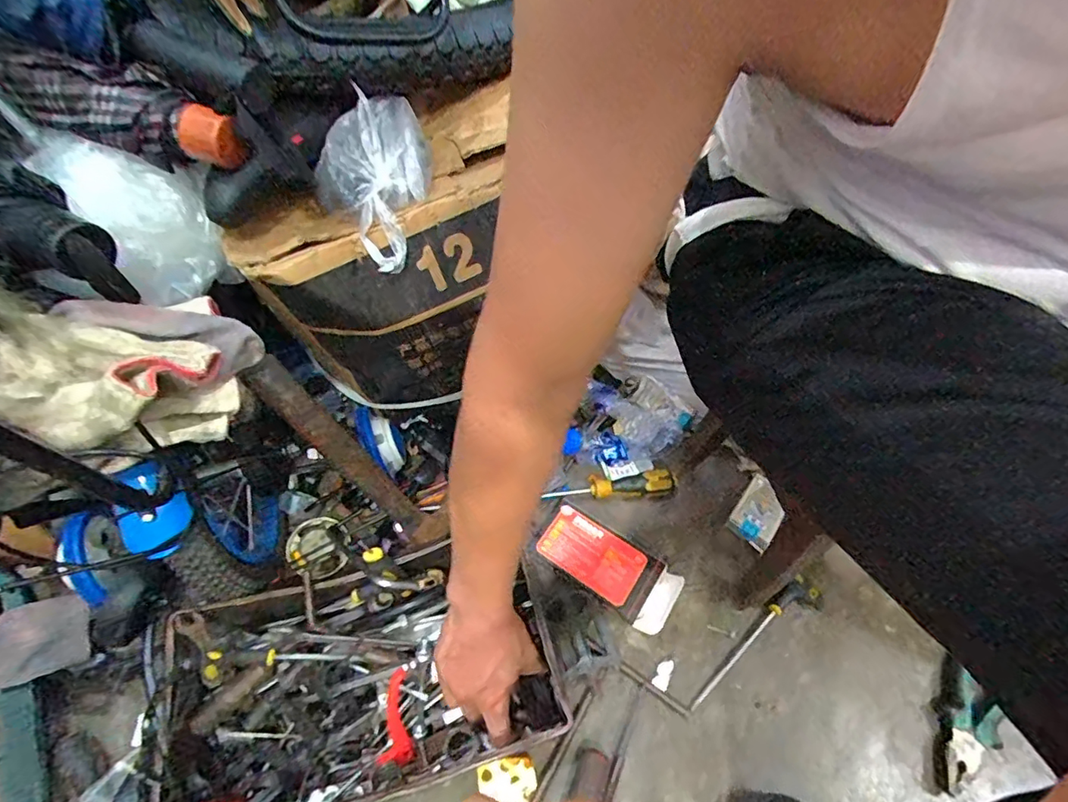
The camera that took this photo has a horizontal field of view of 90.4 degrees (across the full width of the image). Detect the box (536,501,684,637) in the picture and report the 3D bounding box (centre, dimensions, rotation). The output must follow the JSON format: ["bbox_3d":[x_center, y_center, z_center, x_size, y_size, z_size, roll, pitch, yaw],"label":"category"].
[{"bbox_3d":[0.091,0.200,0.650,0.173,0.026,0.079,30,59,21],"label":"box"}]

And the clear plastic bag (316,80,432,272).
[{"bbox_3d":[-0.139,-0.196,0.471,0.103,0.077,0.148,-15,55,-11],"label":"clear plastic bag"}]

